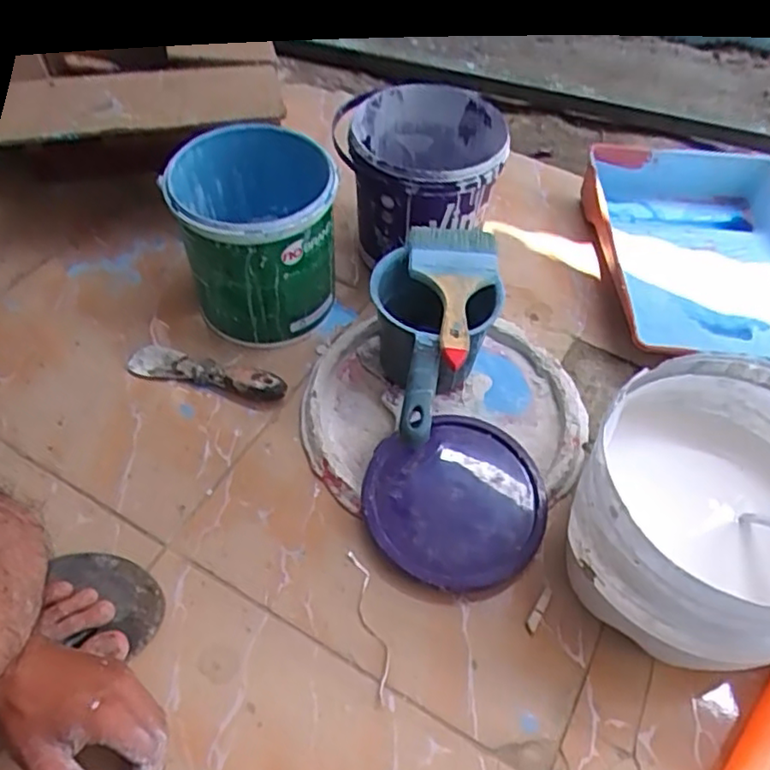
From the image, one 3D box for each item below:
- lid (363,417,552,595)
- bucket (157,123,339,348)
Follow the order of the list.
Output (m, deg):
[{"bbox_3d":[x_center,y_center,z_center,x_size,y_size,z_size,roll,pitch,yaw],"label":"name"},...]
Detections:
[{"bbox_3d":[0.073,0.115,0.663,0.179,0.013,0.183,2,60,-4],"label":"lid"},{"bbox_3d":[-0.147,-0.179,0.774,0.178,0.181,0.202,-18,59,-12],"label":"bucket"}]

